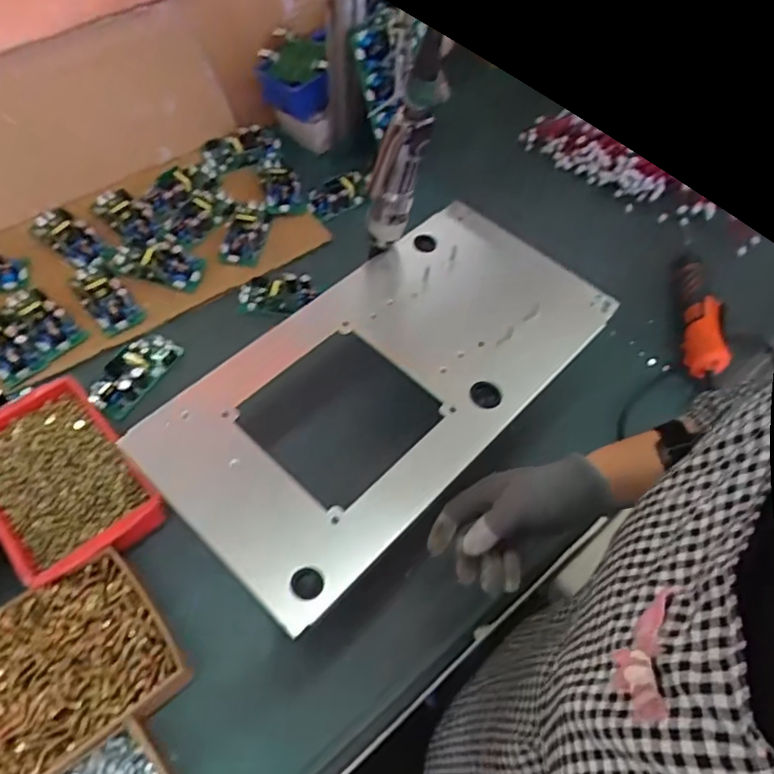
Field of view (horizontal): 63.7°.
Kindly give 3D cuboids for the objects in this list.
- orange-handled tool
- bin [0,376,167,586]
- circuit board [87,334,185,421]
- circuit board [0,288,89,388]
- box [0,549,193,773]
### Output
[{"bbox_3d":[0.402,-0.095,0.808,0.042,0.048,0.191,8,56,1],"label":"orange-handled tool"},{"bbox_3d":[-0.329,0.095,0.630,0.130,0.052,0.213,-35,65,-23],"label":"bin"},{"bbox_3d":[-0.302,-0.021,0.738,0.060,0.026,0.117,23,58,11],"label":"circuit board"},{"bbox_3d":[-0.444,-0.069,0.751,0.114,0.020,0.105,36,61,18],"label":"circuit board"},{"bbox_3d":[-0.297,0.252,0.531,0.211,0.031,0.141,-30,63,-21],"label":"box"}]

